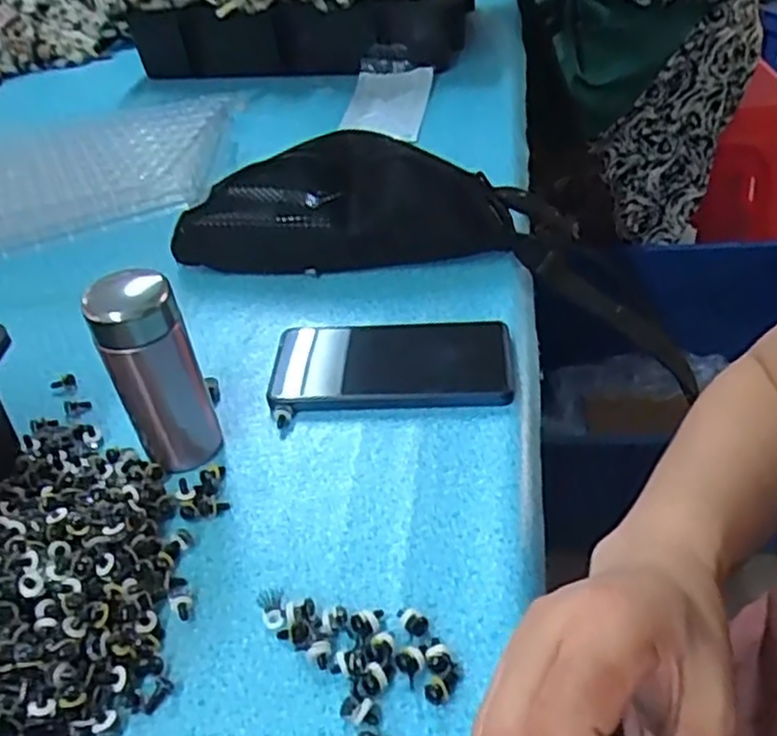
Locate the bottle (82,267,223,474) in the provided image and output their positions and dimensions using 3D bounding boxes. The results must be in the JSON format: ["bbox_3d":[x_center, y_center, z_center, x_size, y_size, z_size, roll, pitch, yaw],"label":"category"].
[{"bbox_3d":[-0.140,0.003,0.448,0.049,0.121,0.052,-22,44,-16],"label":"bottle"}]

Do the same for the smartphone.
[{"bbox_3d":[-0.001,-0.005,0.524,0.170,0.017,0.083,-2,42,5],"label":"smartphone"}]

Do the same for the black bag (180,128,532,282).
[{"bbox_3d":[-0.036,-0.135,0.619,0.286,0.082,0.079,-6,42,0],"label":"black bag"}]

